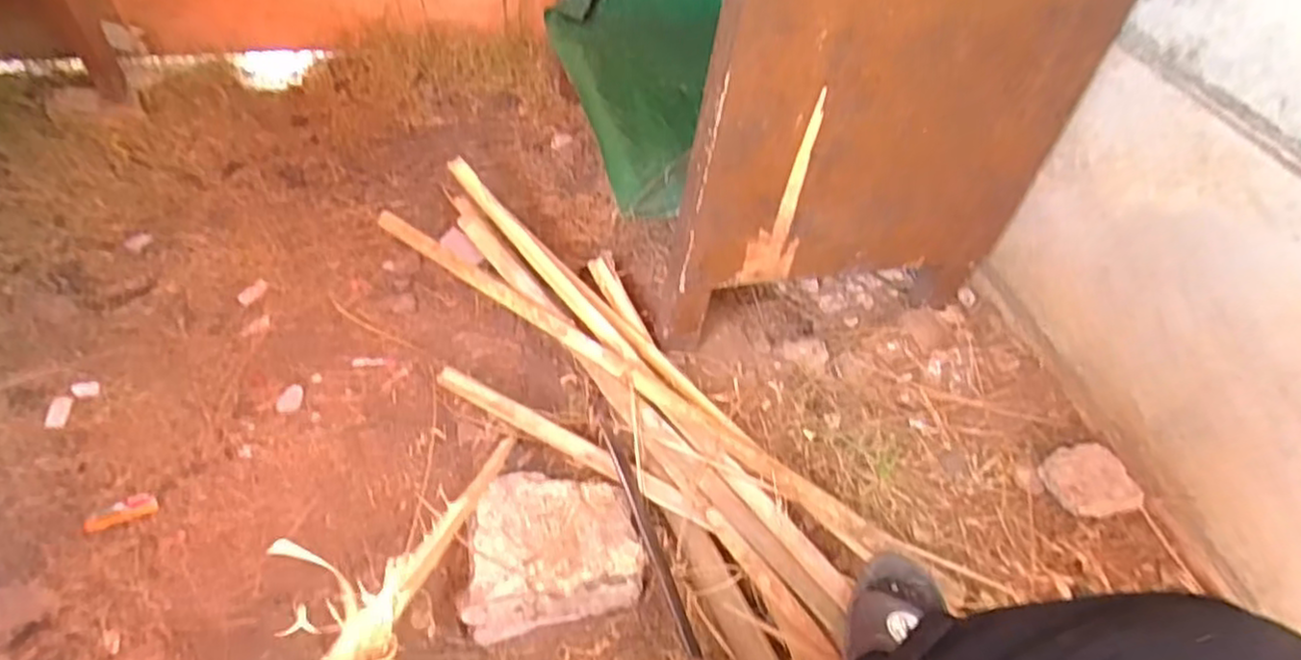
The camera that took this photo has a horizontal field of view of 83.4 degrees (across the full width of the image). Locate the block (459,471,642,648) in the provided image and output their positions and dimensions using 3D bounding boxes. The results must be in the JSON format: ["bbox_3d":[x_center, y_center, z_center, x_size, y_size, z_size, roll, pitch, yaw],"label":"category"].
[{"bbox_3d":[-0.114,0.247,0.839,0.186,0.082,0.162,-8,49,-13],"label":"block"}]

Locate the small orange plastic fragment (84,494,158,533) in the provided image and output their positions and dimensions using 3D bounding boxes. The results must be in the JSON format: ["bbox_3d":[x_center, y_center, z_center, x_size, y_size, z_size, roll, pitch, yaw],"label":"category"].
[{"bbox_3d":[-0.637,0.218,0.877,0.075,0.011,0.031,-17,51,-19],"label":"small orange plastic fragment"}]

